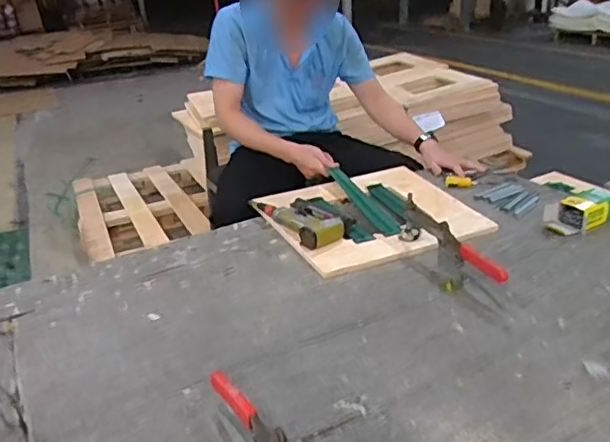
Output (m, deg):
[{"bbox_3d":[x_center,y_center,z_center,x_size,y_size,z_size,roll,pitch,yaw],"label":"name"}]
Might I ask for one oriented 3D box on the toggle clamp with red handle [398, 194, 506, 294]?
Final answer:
[{"bbox_3d":[0.264,0.058,1.091,0.050,0.104,0.307,-13,26,-20],"label":"toggle clamp with red handle"}]

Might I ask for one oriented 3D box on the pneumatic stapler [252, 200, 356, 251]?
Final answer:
[{"bbox_3d":[0.005,-0.003,1.302,0.137,0.065,0.252,-16,28,-26],"label":"pneumatic stapler"}]

